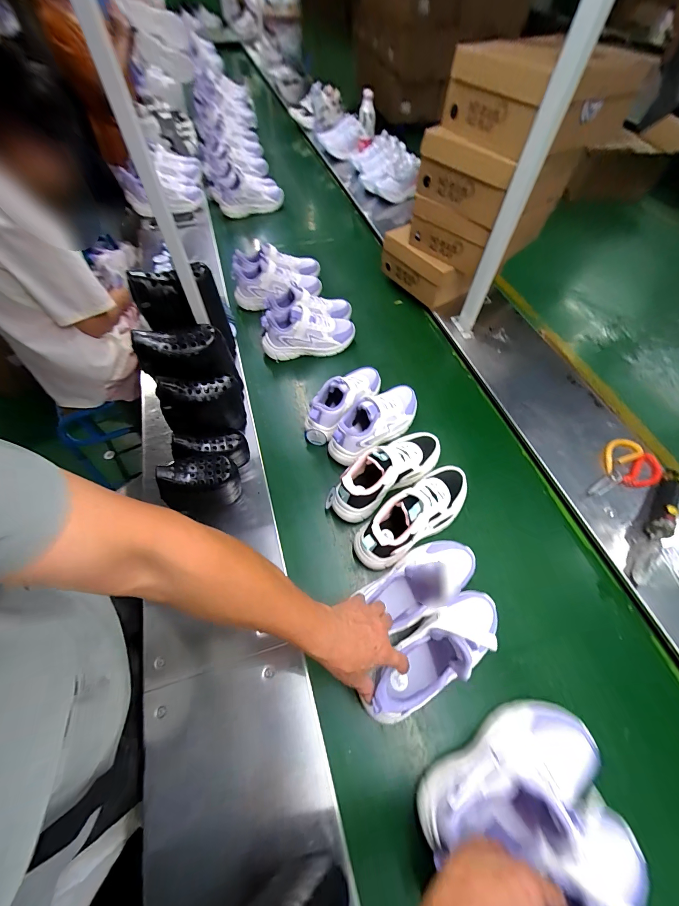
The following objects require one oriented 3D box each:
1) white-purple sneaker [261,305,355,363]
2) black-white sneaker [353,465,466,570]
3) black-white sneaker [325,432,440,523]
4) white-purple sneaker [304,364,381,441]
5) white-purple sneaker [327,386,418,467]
[{"bbox_3d":[-0.079,-0.311,0.862,0.243,0.111,0.093,-10,59,-8],"label":"white-purple sneaker"},{"bbox_3d":[0.141,0.109,0.608,0.256,0.117,0.093,-30,64,-18],"label":"black-white sneaker"},{"bbox_3d":[0.098,0.031,0.649,0.260,0.111,0.099,-36,66,-21],"label":"black-white sneaker"},{"bbox_3d":[0.020,-0.131,0.751,0.100,0.107,0.230,30,62,16],"label":"white-purple sneaker"},{"bbox_3d":[0.081,-0.072,0.710,0.241,0.112,0.109,-37,66,-21],"label":"white-purple sneaker"}]

